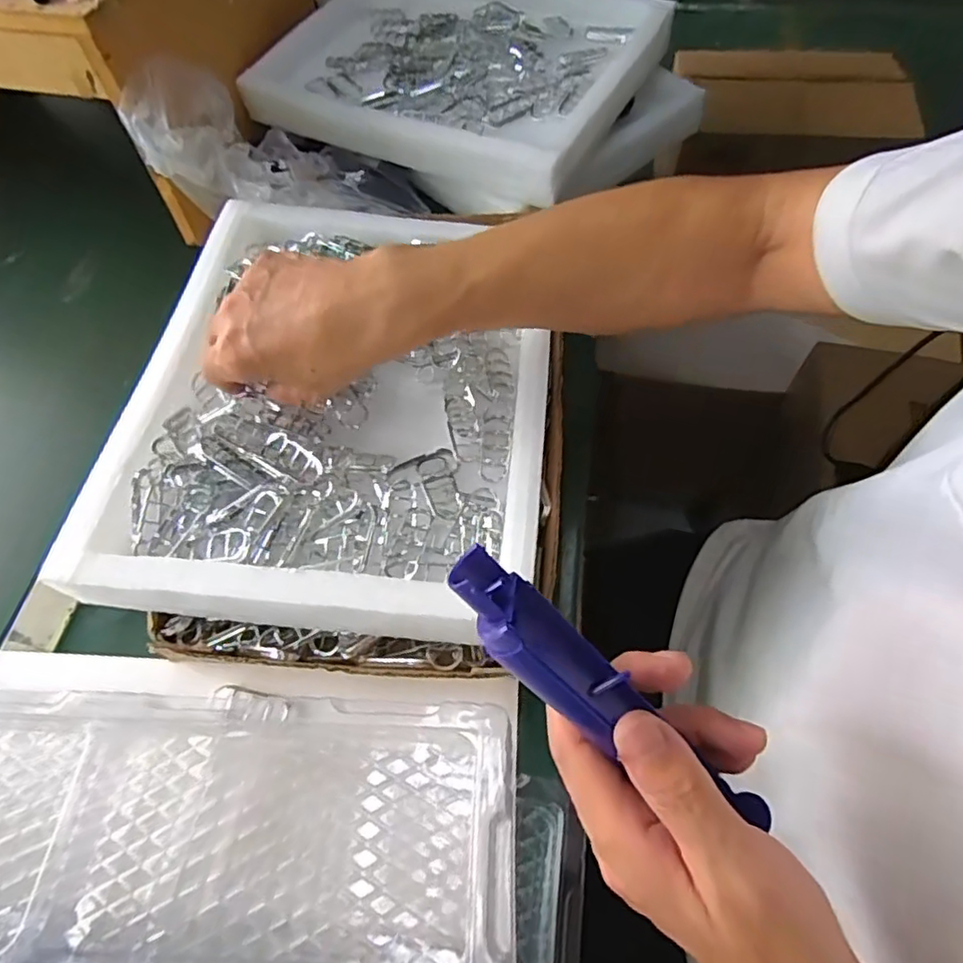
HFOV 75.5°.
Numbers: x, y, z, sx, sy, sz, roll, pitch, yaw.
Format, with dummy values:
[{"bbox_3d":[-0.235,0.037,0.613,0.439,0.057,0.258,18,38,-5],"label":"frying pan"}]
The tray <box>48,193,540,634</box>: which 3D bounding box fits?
[{"bbox_3d":[-0.103,-0.075,0.453,0.296,0.035,0.361,4,60,4],"label":"tray"}]

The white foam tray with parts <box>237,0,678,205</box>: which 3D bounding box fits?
[{"bbox_3d":[-0.024,-0.435,0.645,0.373,0.056,0.290,24,63,15],"label":"white foam tray with parts"}]

